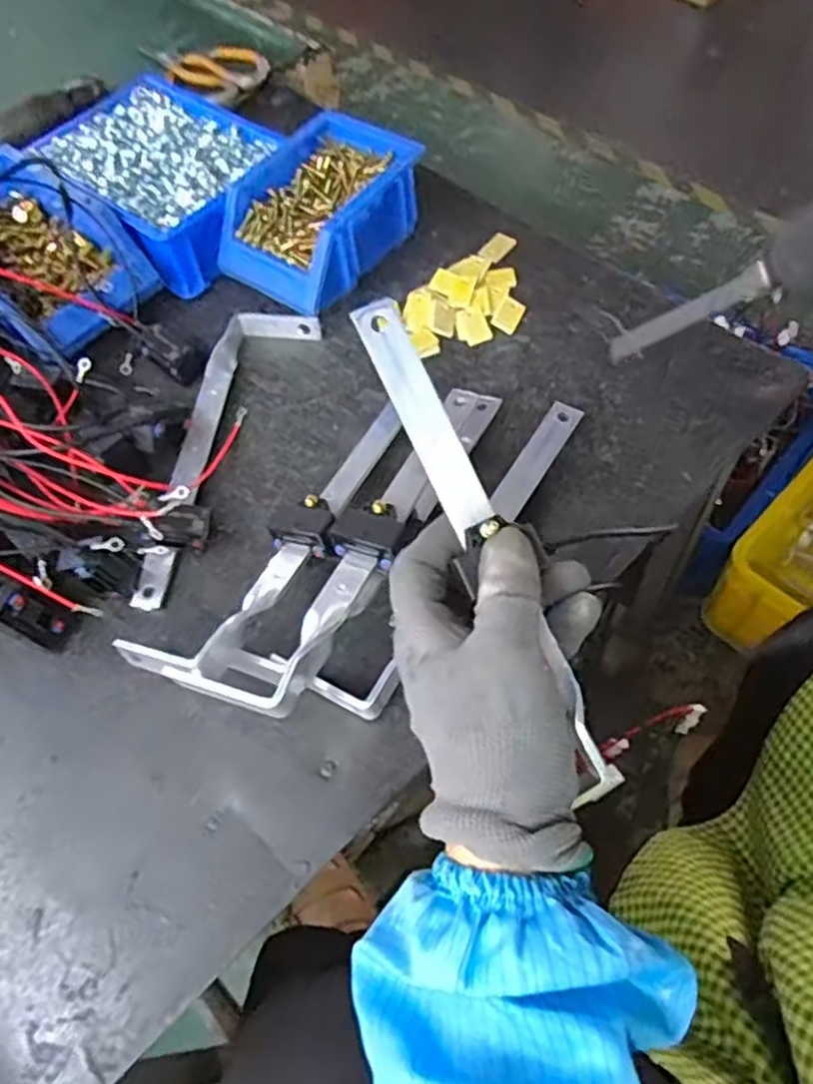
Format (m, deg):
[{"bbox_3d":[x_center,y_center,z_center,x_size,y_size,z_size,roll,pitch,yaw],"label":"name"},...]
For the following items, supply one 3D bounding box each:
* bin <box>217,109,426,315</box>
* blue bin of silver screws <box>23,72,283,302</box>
[{"bbox_3d":[-0.069,-0.260,0.581,0.119,0.070,0.151,30,67,20],"label":"bin"},{"bbox_3d":[-0.209,-0.314,0.633,0.210,0.069,0.147,37,69,23],"label":"blue bin of silver screws"}]

